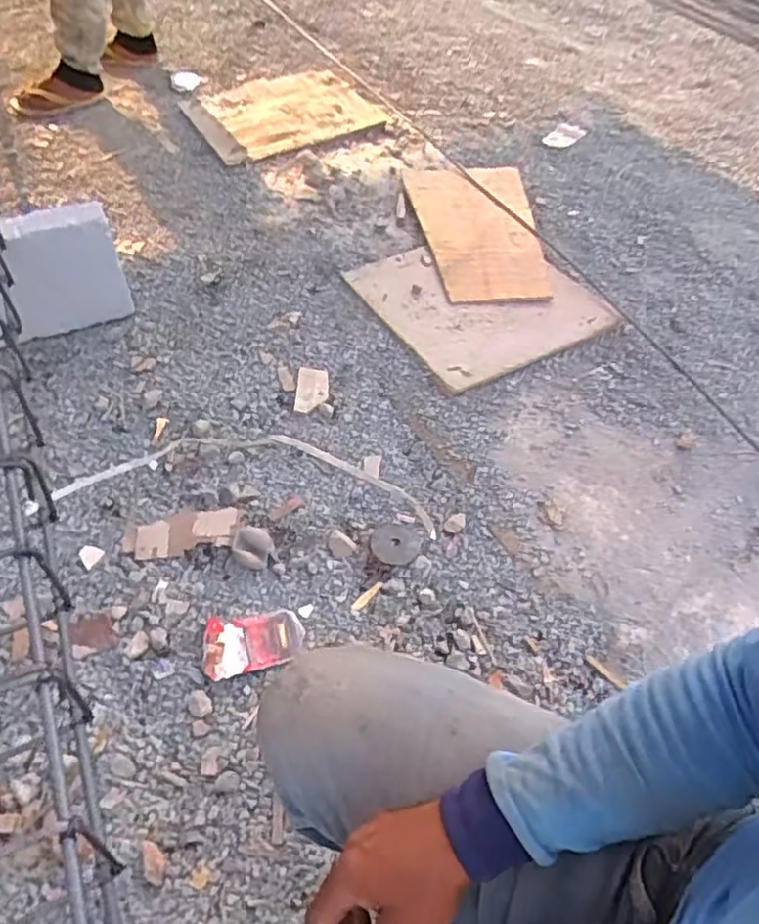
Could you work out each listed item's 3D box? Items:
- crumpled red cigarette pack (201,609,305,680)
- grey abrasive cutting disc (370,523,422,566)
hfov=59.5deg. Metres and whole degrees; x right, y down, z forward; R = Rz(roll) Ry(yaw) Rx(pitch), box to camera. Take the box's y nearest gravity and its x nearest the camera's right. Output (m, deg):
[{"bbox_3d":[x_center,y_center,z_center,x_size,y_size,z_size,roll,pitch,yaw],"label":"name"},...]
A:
[{"bbox_3d":[-0.160,0.229,0.848,0.124,0.013,0.076,-10,52,-9],"label":"crumpled red cigarette pack"},{"bbox_3d":[0.023,0.115,0.939,0.069,0.006,0.065,-1,50,1],"label":"grey abrasive cutting disc"}]

